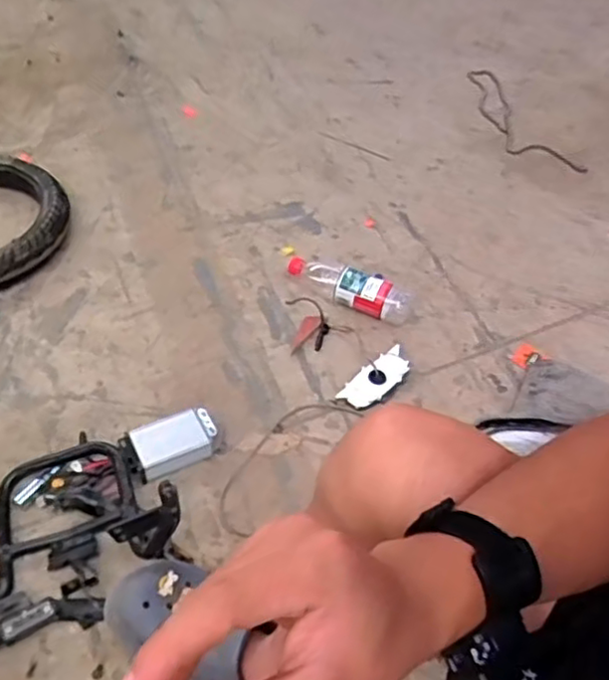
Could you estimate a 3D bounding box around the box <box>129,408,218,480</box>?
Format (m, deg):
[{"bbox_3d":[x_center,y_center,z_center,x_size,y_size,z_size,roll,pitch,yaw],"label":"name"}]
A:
[{"bbox_3d":[-0.183,0.144,0.935,0.117,0.036,0.077,-21,54,-23],"label":"box"}]

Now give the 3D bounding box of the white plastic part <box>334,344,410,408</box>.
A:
[{"bbox_3d":[0.118,0.061,1.043,0.054,0.025,0.137,37,54,24],"label":"white plastic part"}]

